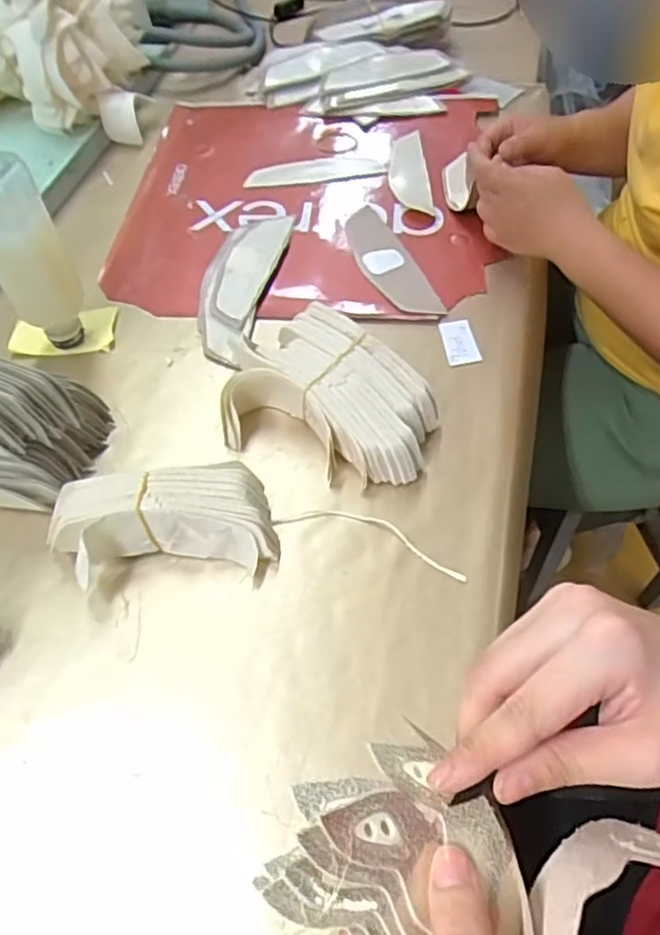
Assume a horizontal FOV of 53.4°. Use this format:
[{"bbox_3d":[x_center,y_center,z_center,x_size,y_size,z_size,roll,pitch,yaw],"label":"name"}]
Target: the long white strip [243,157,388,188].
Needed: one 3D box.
[{"bbox_3d":[-0.017,-0.352,0.774,0.162,0.004,0.047,-9,55,-2],"label":"long white strip"}]

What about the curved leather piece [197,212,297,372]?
[{"bbox_3d":[-0.087,-0.179,0.630,0.075,0.031,0.244,1,55,4],"label":"curved leather piece"}]

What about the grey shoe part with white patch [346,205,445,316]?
[{"bbox_3d":[0.058,-0.211,0.666,0.049,0.006,0.179,-20,56,-10],"label":"grey shoe part with white patch"}]

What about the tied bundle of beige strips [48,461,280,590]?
[{"bbox_3d":[-0.121,0.036,0.475,0.161,0.046,0.079,-2,55,2],"label":"tied bundle of beige strips"}]

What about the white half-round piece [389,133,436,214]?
[{"bbox_3d":[0.092,-0.341,0.758,0.046,0.013,0.165,-1,54,1],"label":"white half-round piece"}]

